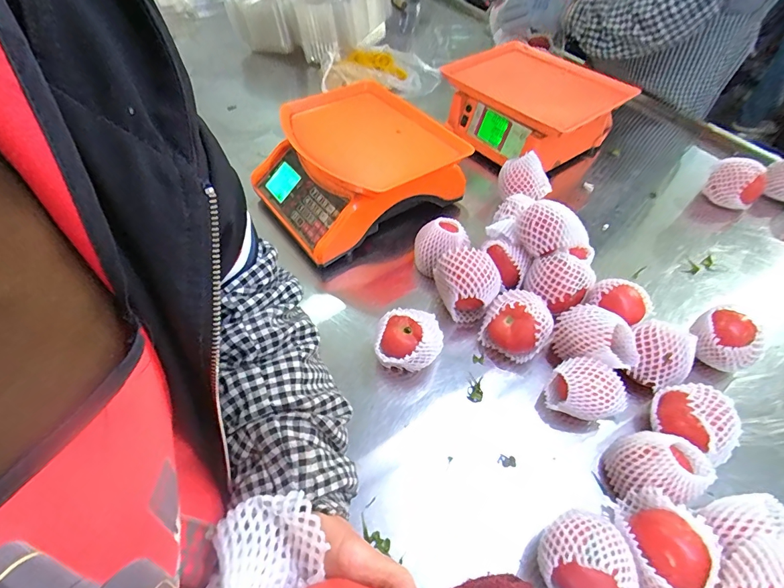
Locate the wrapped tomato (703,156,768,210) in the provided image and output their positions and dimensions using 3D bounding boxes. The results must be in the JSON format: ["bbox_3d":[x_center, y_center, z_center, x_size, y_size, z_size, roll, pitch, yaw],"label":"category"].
[{"bbox_3d":[0.608,-0.191,0.738,0.089,0.079,0.081,33,57,23],"label":"wrapped tomato"}]

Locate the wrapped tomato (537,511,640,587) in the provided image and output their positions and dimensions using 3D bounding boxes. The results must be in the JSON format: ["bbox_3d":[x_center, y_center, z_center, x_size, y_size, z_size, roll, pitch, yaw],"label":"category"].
[{"bbox_3d":[0.170,0.233,0.370,0.073,0.077,0.080,18,52,14],"label":"wrapped tomato"}]

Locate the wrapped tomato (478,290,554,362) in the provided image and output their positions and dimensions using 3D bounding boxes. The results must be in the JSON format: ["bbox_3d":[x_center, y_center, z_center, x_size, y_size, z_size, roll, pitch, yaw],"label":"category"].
[{"bbox_3d":[0.161,0.038,0.534,0.081,0.080,0.074,25,54,18],"label":"wrapped tomato"}]

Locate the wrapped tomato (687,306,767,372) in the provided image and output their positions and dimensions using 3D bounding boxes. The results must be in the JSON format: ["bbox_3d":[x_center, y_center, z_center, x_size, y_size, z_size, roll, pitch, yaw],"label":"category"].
[{"bbox_3d":[0.410,0.066,0.520,0.069,0.072,0.072,-19,53,-16],"label":"wrapped tomato"}]

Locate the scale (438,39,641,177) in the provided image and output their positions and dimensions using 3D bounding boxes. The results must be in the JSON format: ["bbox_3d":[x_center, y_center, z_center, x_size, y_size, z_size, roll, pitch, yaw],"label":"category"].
[{"bbox_3d":[0.281,-0.366,0.844,0.265,0.158,0.305,-31,57,-24],"label":"scale"}]

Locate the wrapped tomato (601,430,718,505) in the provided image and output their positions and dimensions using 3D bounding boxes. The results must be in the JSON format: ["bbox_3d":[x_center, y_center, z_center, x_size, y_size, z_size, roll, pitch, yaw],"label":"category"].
[{"bbox_3d":[0.260,0.176,0.416,0.071,0.078,0.072,1,50,-1],"label":"wrapped tomato"}]

